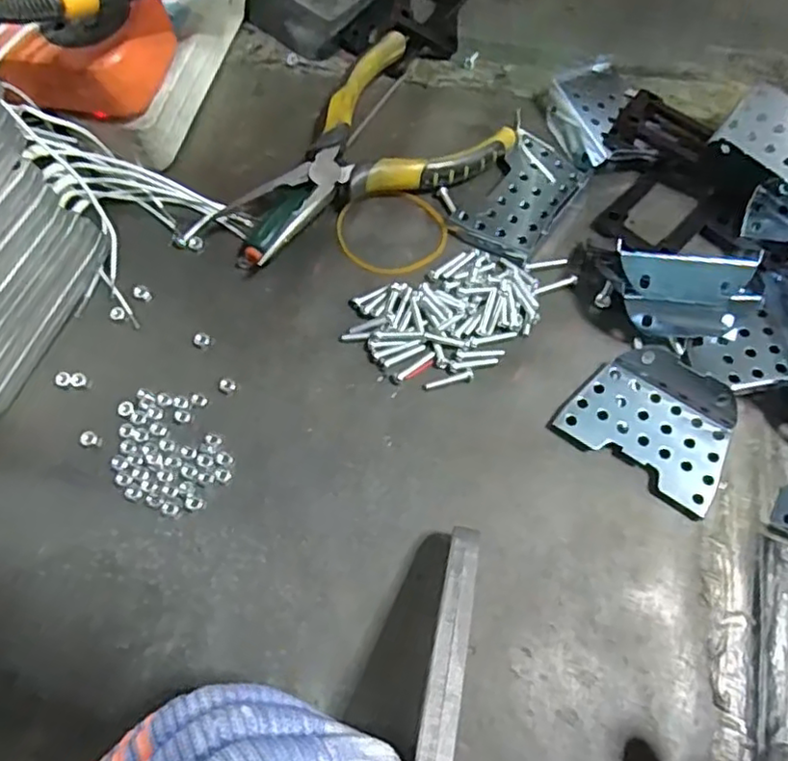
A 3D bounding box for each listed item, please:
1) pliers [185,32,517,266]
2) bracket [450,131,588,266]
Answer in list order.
[{"bbox_3d":[-0.017,-0.109,0.330,0.089,0.024,0.148,40,74,16],"label":"pliers"},{"bbox_3d":[0.066,-0.094,0.329,0.043,0.008,0.072,36,73,14],"label":"bracket"}]

